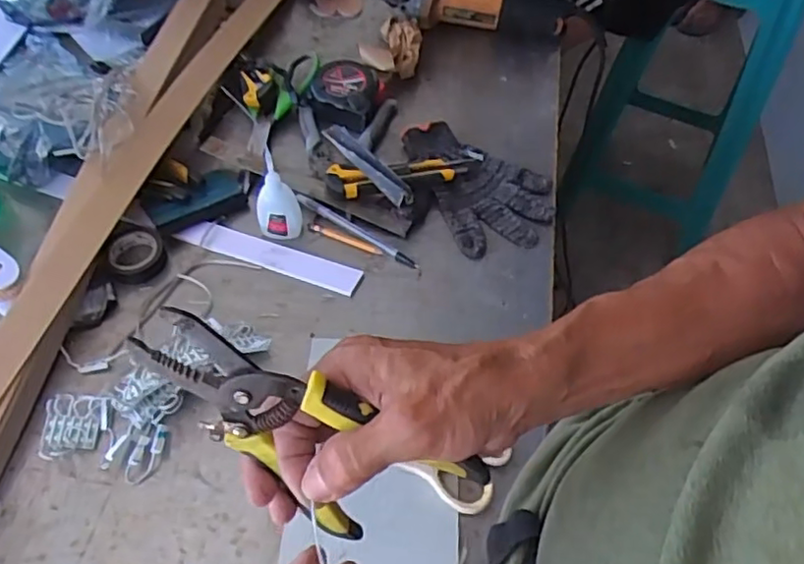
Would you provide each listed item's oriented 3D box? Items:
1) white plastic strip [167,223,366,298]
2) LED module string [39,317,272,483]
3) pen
[{"bbox_3d":[-0.138,-0.027,0.661,0.196,0.004,0.032,16,64,8],"label":"white plastic strip"},{"bbox_3d":[-0.211,0.096,0.558,0.193,0.031,0.099,-33,62,-22],"label":"LED module string"},{"bbox_3d":[-0.047,-0.056,0.678,0.150,0.015,0.013,29,59,17],"label":"pen"}]

